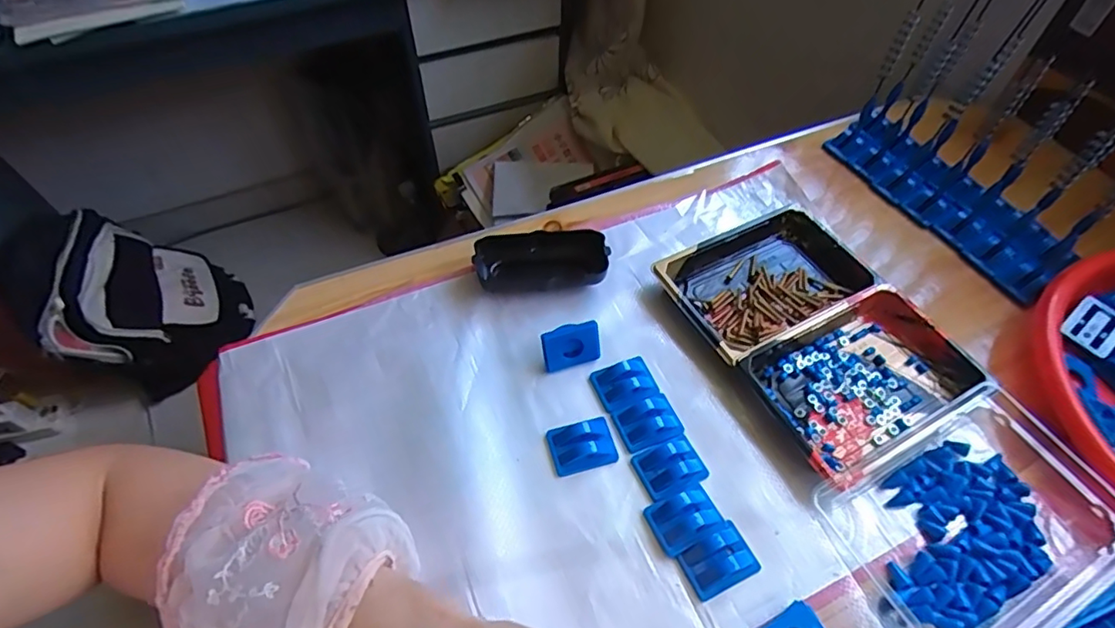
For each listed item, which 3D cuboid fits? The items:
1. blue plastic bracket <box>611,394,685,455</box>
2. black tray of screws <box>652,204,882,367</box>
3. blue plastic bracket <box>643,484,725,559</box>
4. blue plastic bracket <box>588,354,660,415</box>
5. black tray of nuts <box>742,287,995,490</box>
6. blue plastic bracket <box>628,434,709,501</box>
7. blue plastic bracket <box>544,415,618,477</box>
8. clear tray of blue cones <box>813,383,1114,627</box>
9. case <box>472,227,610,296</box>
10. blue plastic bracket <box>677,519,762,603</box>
[{"bbox_3d":[0.065,0.076,0.400,0.044,0.012,0.034,-20,57,-14],"label":"blue plastic bracket"},{"bbox_3d":[0.173,-0.029,0.470,0.164,0.022,0.107,-24,58,-17],"label":"black tray of screws"},{"bbox_3d":[0.083,0.131,0.365,0.044,0.017,0.032,-21,57,-15],"label":"blue plastic bracket"},{"bbox_3d":[0.051,0.051,0.417,0.045,0.011,0.038,-19,56,-14],"label":"blue plastic bracket"},{"bbox_3d":[0.225,0.046,0.415,0.160,0.025,0.103,-25,58,-17],"label":"black tray of nuts"},{"bbox_3d":[0.077,0.102,0.382,0.044,0.012,0.033,-20,57,-14],"label":"blue plastic bracket"},{"bbox_3d":[0.017,0.088,0.389,0.043,0.015,0.033,-12,55,-9],"label":"blue plastic bracket"},{"bbox_3d":[0.270,0.123,0.359,0.175,0.029,0.119,-24,58,-17],"label":"clear tray of blue cones"},{"bbox_3d":[-0.013,-0.042,0.474,0.107,0.023,0.053,-7,54,-5],"label":"case"},{"bbox_3d":[0.101,0.152,0.351,0.045,0.017,0.031,-21,57,-15],"label":"blue plastic bracket"}]

